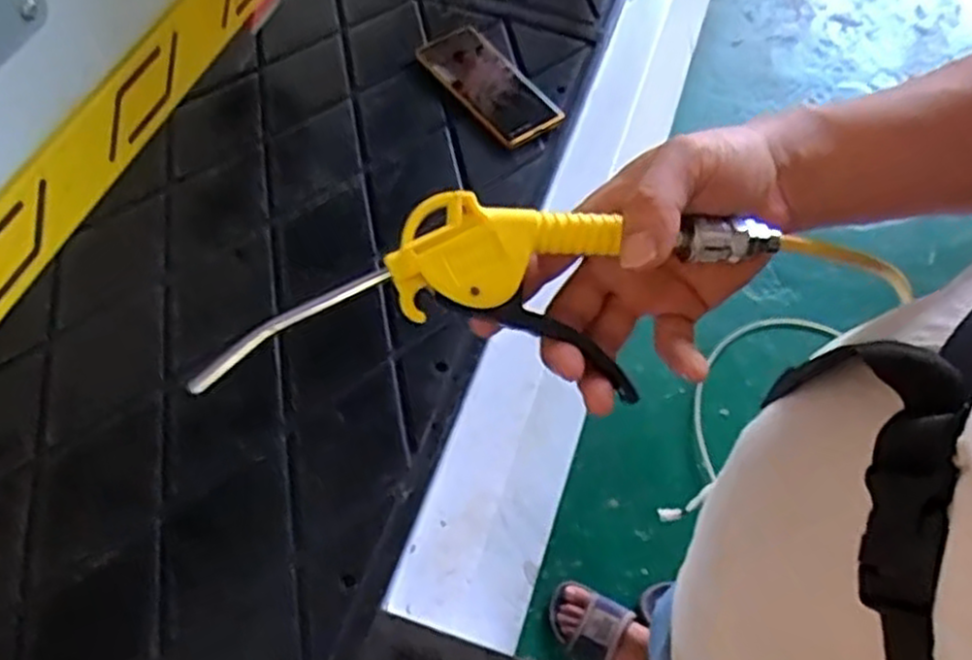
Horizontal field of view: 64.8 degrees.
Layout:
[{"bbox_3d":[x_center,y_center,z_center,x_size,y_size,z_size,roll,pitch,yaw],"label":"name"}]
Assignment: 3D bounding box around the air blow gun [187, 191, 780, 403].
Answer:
[{"bbox_3d":[0.009,-0.015,0.346,0.264,0.045,0.085,-9,60,-11],"label":"air blow gun"}]

